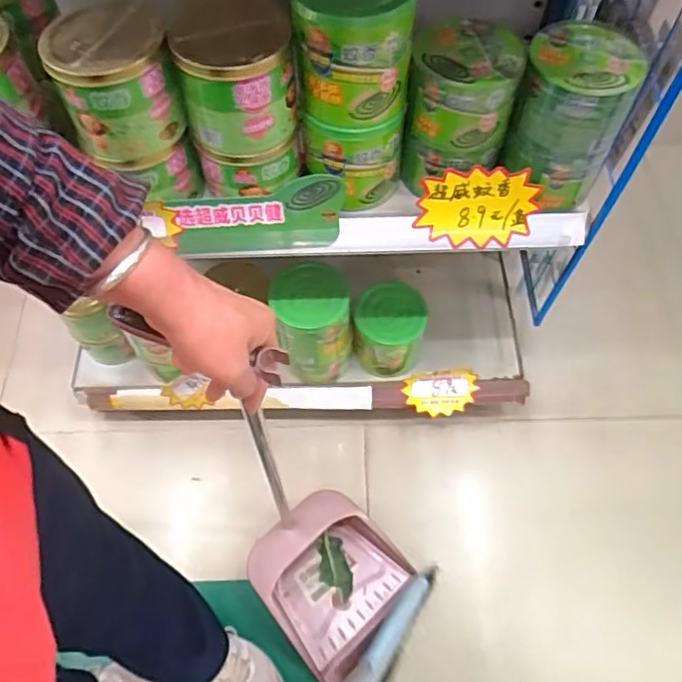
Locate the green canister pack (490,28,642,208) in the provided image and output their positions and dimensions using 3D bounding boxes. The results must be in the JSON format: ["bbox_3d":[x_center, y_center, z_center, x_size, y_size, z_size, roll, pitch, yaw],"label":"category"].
[{"bbox_3d":[0.286,-0.278,0.773,0.133,0.179,0.131,23,64,13],"label":"green canister pack"}]

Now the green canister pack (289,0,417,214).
[{"bbox_3d":[0.022,-0.308,0.746,0.140,0.277,0.134,5,62,3],"label":"green canister pack"}]

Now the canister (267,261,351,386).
[{"bbox_3d":[-0.047,-0.027,1.107,0.126,0.224,0.134,-9,62,-4],"label":"canister"}]

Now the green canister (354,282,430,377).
[{"bbox_3d":[0.089,-0.019,1.164,0.127,0.147,0.138,0,61,1],"label":"green canister"}]

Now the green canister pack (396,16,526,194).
[{"bbox_3d":[0.151,-0.294,0.785,0.135,0.172,0.132,8,62,5],"label":"green canister pack"}]

